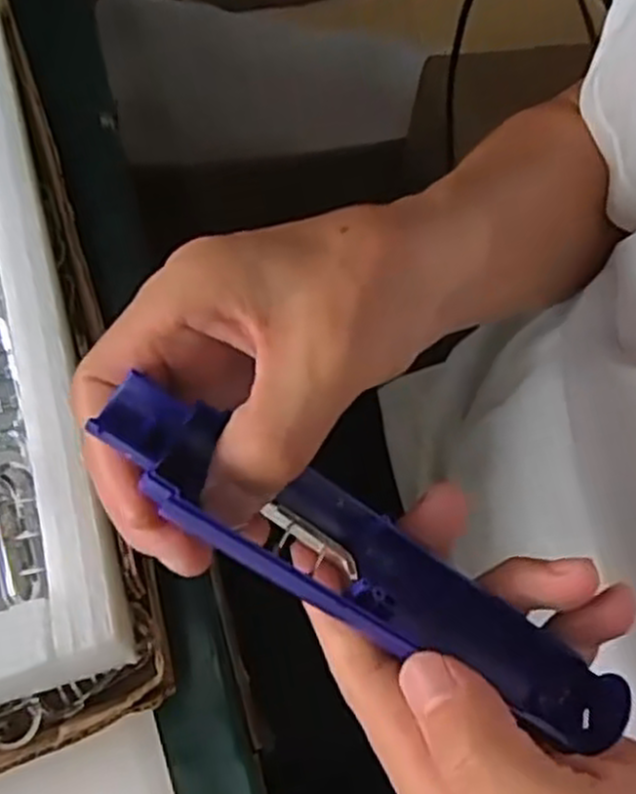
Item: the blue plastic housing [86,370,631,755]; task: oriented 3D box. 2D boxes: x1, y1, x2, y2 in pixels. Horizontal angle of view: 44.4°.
[{"bbox_3d":[0.013,0.051,0.233,0.174,0.033,0.033,33,67,-9],"label":"blue plastic housing"}]

